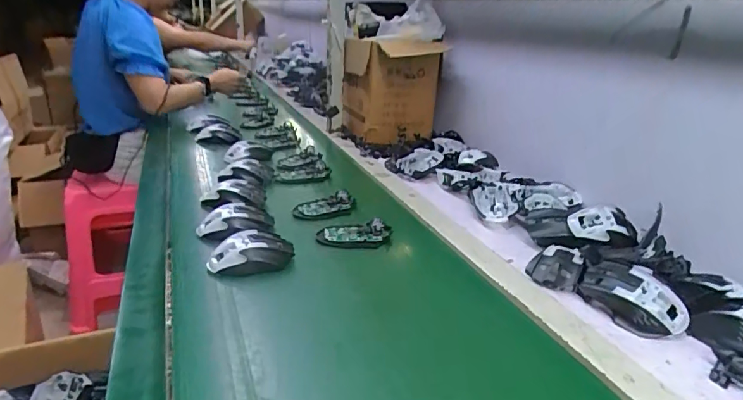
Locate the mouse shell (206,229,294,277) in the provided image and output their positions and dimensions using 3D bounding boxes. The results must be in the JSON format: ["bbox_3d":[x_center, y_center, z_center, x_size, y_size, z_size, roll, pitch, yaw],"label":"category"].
[{"bbox_3d":[-0.169,0.073,0.679,0.112,0.044,0.078,-5,23,-16],"label":"mouse shell"}]

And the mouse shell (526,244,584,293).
[{"bbox_3d":[0.251,0.094,0.666,0.070,0.032,0.071,1,22,-1],"label":"mouse shell"}]

